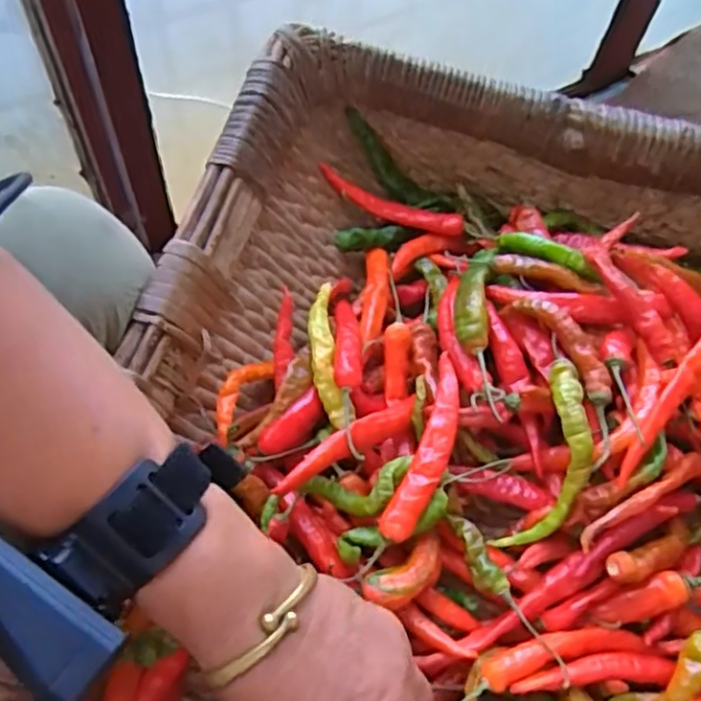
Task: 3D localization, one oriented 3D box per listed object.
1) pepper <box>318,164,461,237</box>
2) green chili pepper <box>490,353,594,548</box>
[{"bbox_3d":[0.028,-0.101,0.462,0.102,0.023,0.016,17,62,6],"label":"pepper"},{"bbox_3d":[0.105,0.055,0.351,0.034,0.024,0.102,13,85,3],"label":"green chili pepper"}]

